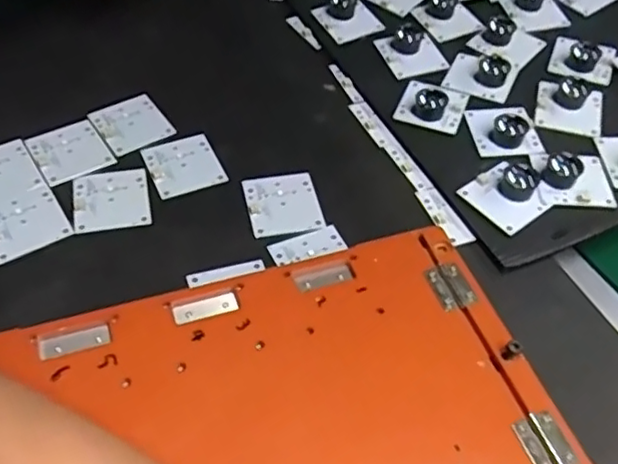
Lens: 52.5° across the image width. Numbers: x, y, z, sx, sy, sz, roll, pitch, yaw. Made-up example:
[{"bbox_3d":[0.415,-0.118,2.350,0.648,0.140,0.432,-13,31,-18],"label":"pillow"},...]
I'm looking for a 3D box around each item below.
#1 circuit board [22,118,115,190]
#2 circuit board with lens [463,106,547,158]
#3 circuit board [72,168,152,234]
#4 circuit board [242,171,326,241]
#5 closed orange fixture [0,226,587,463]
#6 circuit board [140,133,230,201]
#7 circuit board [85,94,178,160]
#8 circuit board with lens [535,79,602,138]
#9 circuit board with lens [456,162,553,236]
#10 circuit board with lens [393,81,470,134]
[{"bbox_3d":[-0.157,-0.053,0.411,0.045,0.005,0.050,-25,58,-27],"label":"circuit board"},{"bbox_3d":[0.135,-0.075,0.429,0.047,0.022,0.045,-2,50,-7],"label":"circuit board with lens"},{"bbox_3d":[-0.123,-0.020,0.389,0.044,0.007,0.046,-9,51,-12],"label":"circuit board"},{"bbox_3d":[-0.016,-0.017,0.389,0.044,0.005,0.046,-8,51,-12],"label":"circuit board"},{"bbox_3d":[-0.017,0.084,0.257,0.240,0.019,0.162,-13,52,-15],"label":"closed orange fixture"},{"bbox_3d":[-0.082,-0.044,0.412,0.045,0.006,0.047,-20,59,-17],"label":"circuit board"},{"bbox_3d":[-0.122,-0.074,0.433,0.045,0.006,0.048,-30,61,-21],"label":"circuit board"},{"bbox_3d":[0.186,-0.092,0.443,0.044,0.016,0.044,17,50,9],"label":"circuit board with lens"},{"bbox_3d":[0.125,-0.028,0.391,0.043,0.017,0.044,-30,58,-27],"label":"circuit board with lens"},{"bbox_3d":[0.089,-0.095,0.445,0.044,0.015,0.041,19,51,10],"label":"circuit board with lens"}]

